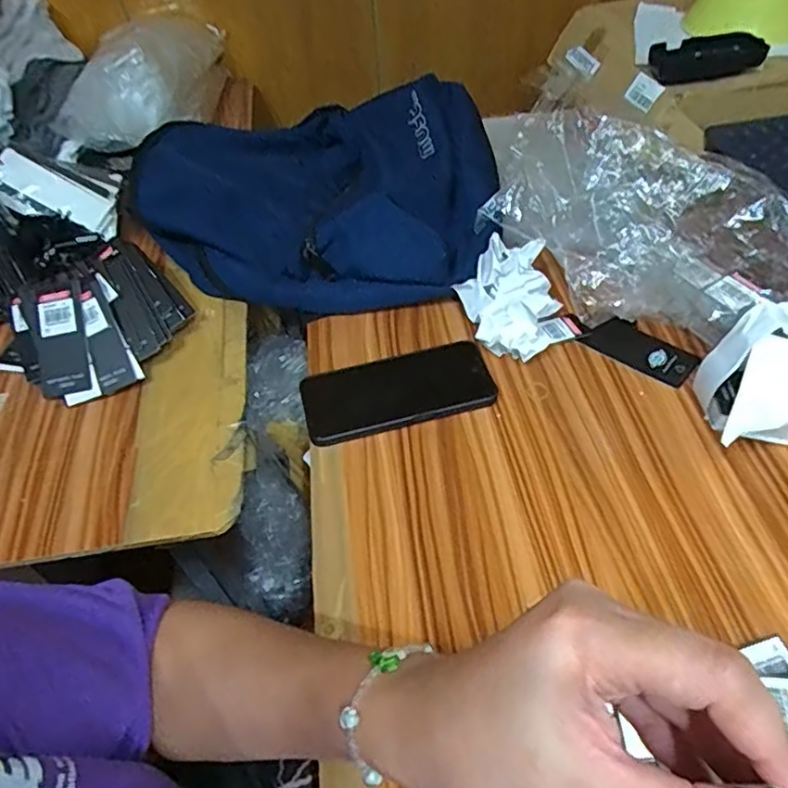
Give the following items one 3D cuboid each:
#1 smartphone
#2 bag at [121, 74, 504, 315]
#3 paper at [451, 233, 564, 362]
[{"bbox_3d":[0.003,-0.003,0.553,0.171,0.011,0.080,-14,49,-7],"label":"smartphone"},{"bbox_3d":[-0.095,-0.250,0.710,0.423,0.104,0.320,10,51,14],"label":"bag"},{"bbox_3d":[0.111,-0.093,0.595,0.095,0.054,0.136,4,49,9],"label":"paper"}]

